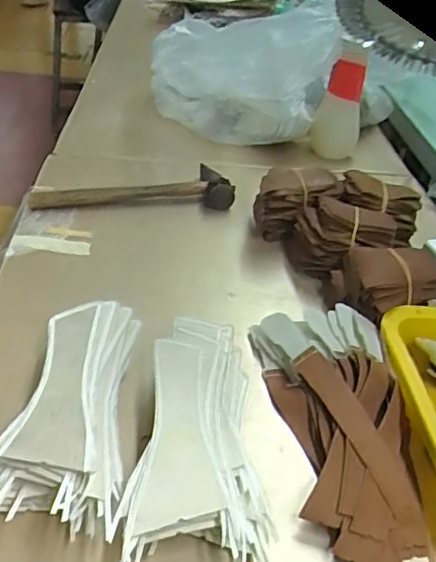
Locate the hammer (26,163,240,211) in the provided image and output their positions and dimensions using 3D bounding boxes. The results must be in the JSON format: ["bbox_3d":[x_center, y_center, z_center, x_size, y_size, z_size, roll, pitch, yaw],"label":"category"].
[{"bbox_3d":[-0.106,-0.121,0.707,0.242,0.031,0.082,-3,38,-13],"label":"hammer"}]

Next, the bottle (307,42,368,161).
[{"bbox_3d":[0.189,-0.270,0.874,0.073,0.180,0.051,12,37,7],"label":"bottle"}]

